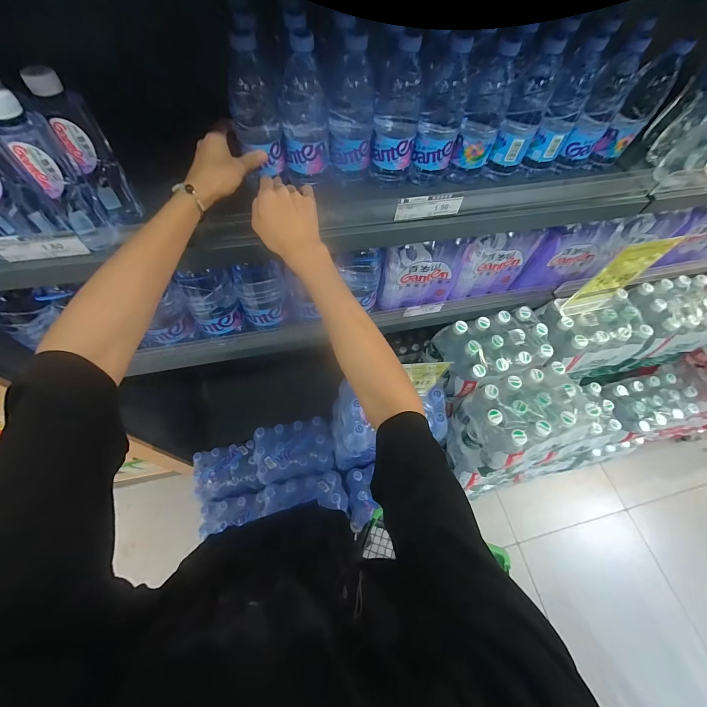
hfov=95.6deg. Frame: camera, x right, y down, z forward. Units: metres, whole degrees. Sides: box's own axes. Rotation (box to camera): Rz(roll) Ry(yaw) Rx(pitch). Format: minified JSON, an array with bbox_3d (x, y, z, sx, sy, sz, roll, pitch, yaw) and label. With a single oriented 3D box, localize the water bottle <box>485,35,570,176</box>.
[{"bbox_3d":[0.273,-0.375,0.520,0.059,0.188,0.058,27,63,10],"label":"water bottle"}]

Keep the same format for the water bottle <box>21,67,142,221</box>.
[{"bbox_3d":[-0.352,-0.258,0.420,0.057,0.178,0.052,13,62,3],"label":"water bottle"}]

